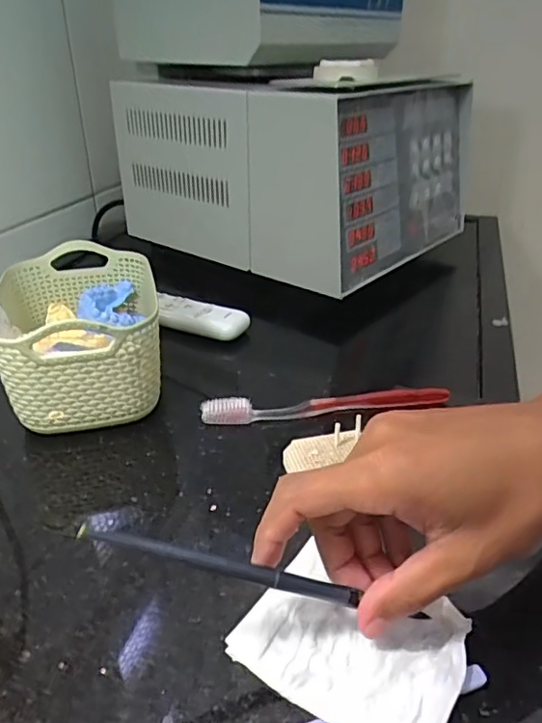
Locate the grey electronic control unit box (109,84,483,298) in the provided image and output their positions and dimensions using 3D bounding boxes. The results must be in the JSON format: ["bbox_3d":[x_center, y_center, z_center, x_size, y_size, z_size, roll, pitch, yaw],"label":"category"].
[{"bbox_3d":[0.039,-0.250,0.761,0.338,0.233,0.342,21,36,33],"label":"grey electronic control unit box"}]

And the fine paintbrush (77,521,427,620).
[{"bbox_3d":[-0.001,0.093,0.244,0.162,0.006,0.007,21,25,-17],"label":"fine paintbrush"}]

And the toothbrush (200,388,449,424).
[{"bbox_3d":[0.042,0.034,0.426,0.187,0.015,0.017,-3,29,-4],"label":"toothbrush"}]

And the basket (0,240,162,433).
[{"bbox_3d":[-0.152,-0.022,0.450,0.114,0.093,0.169,-7,30,-12],"label":"basket"}]

